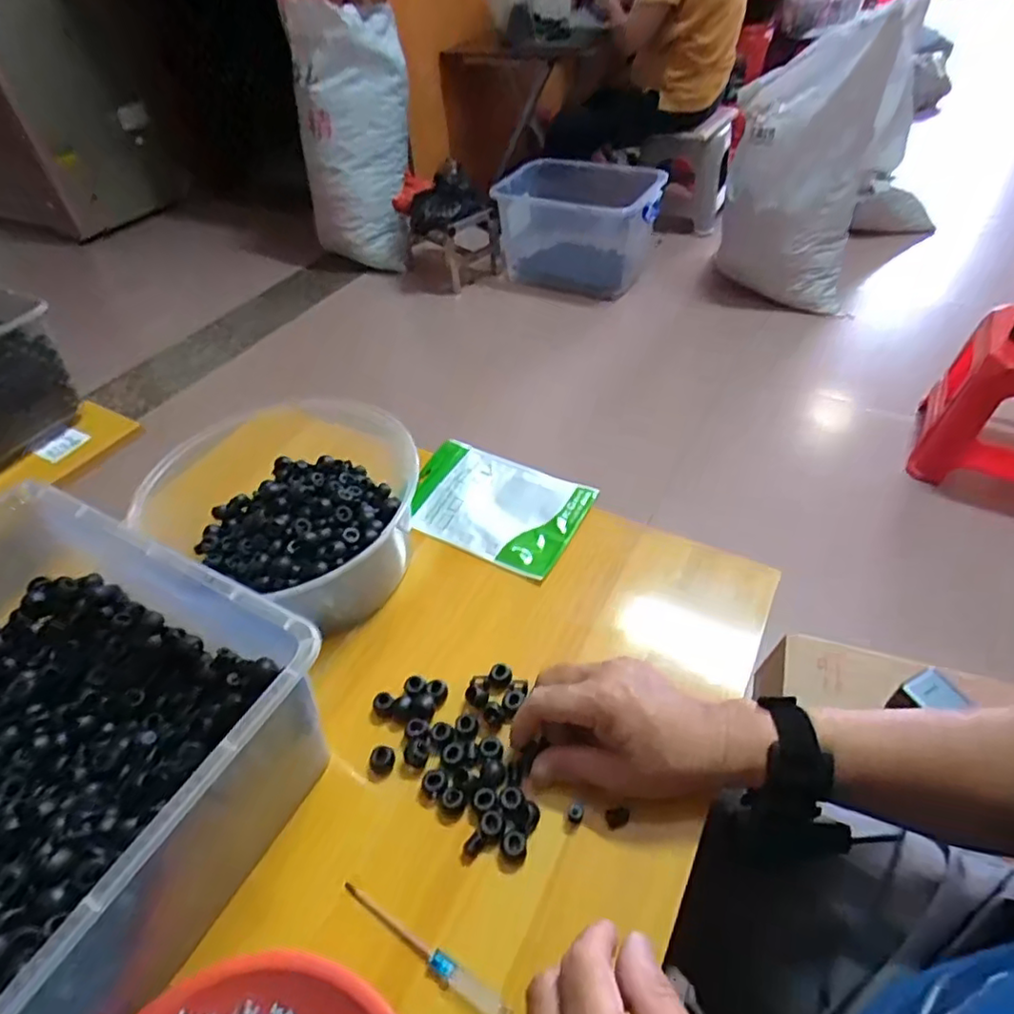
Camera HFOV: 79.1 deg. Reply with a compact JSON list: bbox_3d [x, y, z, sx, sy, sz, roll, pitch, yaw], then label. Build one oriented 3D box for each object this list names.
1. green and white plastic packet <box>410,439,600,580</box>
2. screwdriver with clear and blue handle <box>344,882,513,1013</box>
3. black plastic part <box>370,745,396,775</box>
[{"bbox_3d":[-0.012,-0.001,0.604,0.169,0.012,0.117,21,59,19],"label":"green and white plastic packet"},{"bbox_3d":[-0.050,0.261,0.364,0.122,0.013,0.011,23,53,25],"label":"screwdriver with clear and blue handle"},{"bbox_3d":[-0.089,0.180,0.439,0.016,0.012,0.016,-3,47,3],"label":"black plastic part"}]

